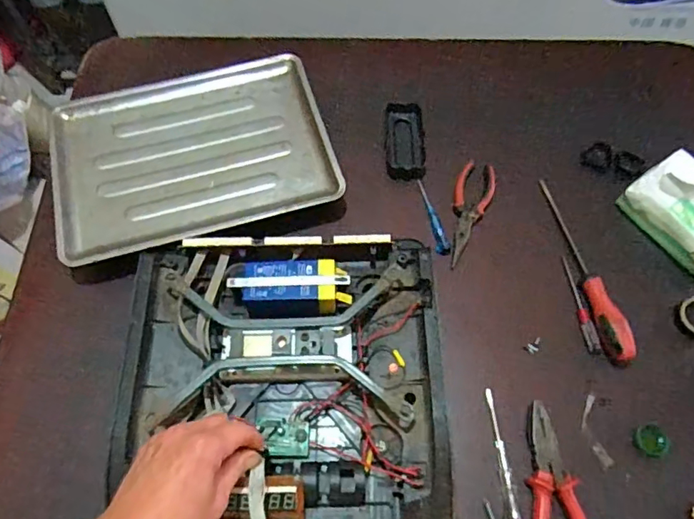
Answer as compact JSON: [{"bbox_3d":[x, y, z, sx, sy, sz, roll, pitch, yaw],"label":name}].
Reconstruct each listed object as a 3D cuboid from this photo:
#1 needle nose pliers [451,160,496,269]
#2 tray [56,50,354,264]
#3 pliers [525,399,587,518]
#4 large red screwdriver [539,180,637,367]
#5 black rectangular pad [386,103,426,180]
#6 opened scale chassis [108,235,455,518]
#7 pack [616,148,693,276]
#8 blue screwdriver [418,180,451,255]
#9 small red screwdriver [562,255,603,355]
[{"bbox_3d":[0.156,-0.061,0.672,0.047,0.012,0.154,16,65,6],"label":"needle nose pliers"},{"bbox_3d":[-0.199,-0.142,0.683,0.340,0.031,0.271,-15,66,-8],"label":"tray"},{"bbox_3d":[0.203,0.250,0.515,0.056,0.017,0.204,-6,65,-4],"label":"pliers"},{"bbox_3d":[0.289,0.004,0.637,0.029,0.030,0.250,-6,65,-4],"label":"large red screwdriver"},{"bbox_3d":[0.080,-0.159,0.717,0.051,0.025,0.114,3,64,0],"label":"black rectangular pad"},{"bbox_3d":[-0.061,0.125,0.546,0.324,0.052,0.324,-1,64,-2],"label":"opened scale chassis"},{"bbox_3d":[0.423,-0.057,0.640,0.090,0.062,0.146,-32,69,-15],"label":"pack"},{"bbox_3d":[0.111,-0.056,0.675,0.017,0.018,0.113,-7,65,-5],"label":"blue screwdriver"},{"bbox_3d":[0.273,0.053,0.623,0.012,0.007,0.120,-8,65,-5],"label":"small red screwdriver"}]

